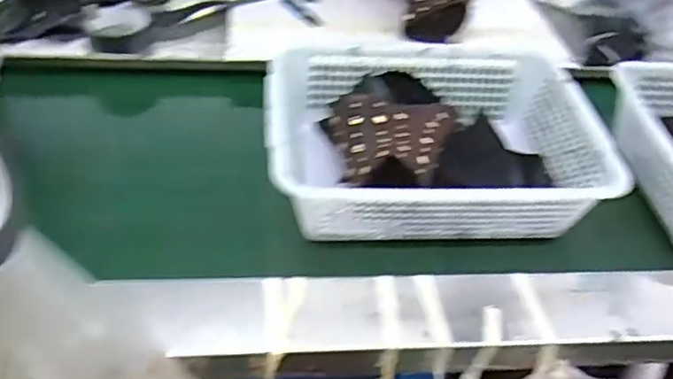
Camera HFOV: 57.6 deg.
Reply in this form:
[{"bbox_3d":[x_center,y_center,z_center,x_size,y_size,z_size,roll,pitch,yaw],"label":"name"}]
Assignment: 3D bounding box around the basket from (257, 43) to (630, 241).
[{"bbox_3d":[0.115,-0.060,0.791,0.388,0.130,0.289,1,43,-6],"label":"basket"}]

